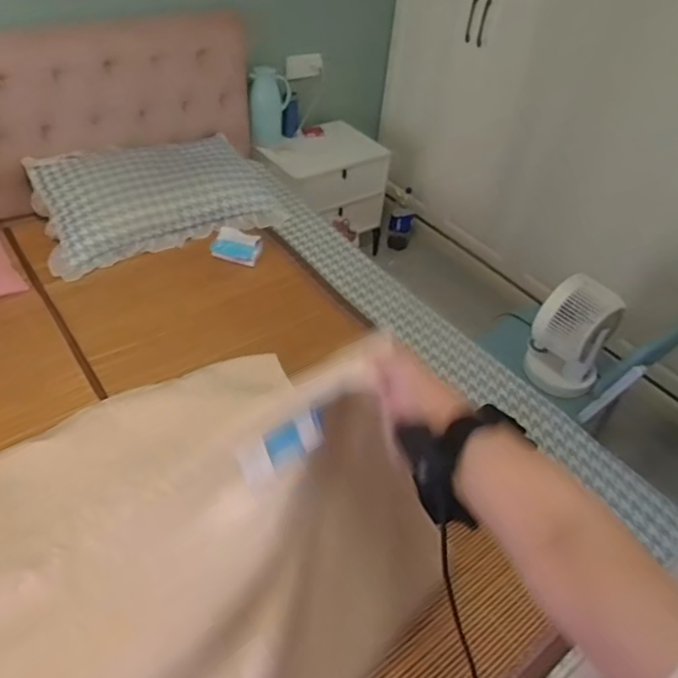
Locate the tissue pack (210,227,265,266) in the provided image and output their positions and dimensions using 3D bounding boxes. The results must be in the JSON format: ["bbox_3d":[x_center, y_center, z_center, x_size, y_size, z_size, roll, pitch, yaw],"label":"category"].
[{"bbox_3d":[-0.342,-0.312,1.874,0.167,0.042,0.139,13,44,8],"label":"tissue pack"}]

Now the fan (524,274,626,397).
[{"bbox_3d":[0.644,-0.003,1.552,0.206,0.300,0.164,26,48,21],"label":"fan"}]

